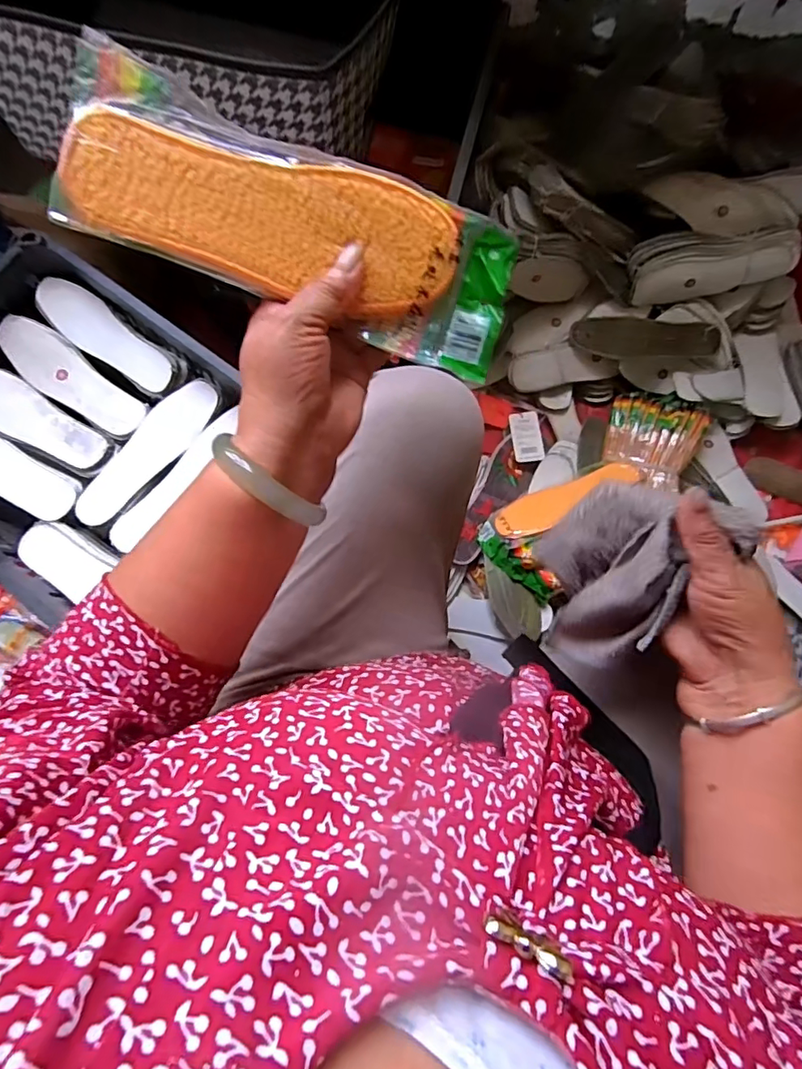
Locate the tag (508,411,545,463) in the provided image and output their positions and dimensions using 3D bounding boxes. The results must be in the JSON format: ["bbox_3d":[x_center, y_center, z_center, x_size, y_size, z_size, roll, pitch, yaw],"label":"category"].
[{"bbox_3d":[0.201,-0.156,0.846,0.047,0.004,0.087,-7,72,5],"label":"tag"}]

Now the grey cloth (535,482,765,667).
[{"bbox_3d":[0.138,0.018,0.338,0.116,0.078,0.086,-43,79,-8],"label":"grey cloth"}]

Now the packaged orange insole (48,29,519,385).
[{"bbox_3d":[-0.054,-0.166,0.290,0.239,0.012,0.082,18,105,-11],"label":"packaged orange insole"}]

